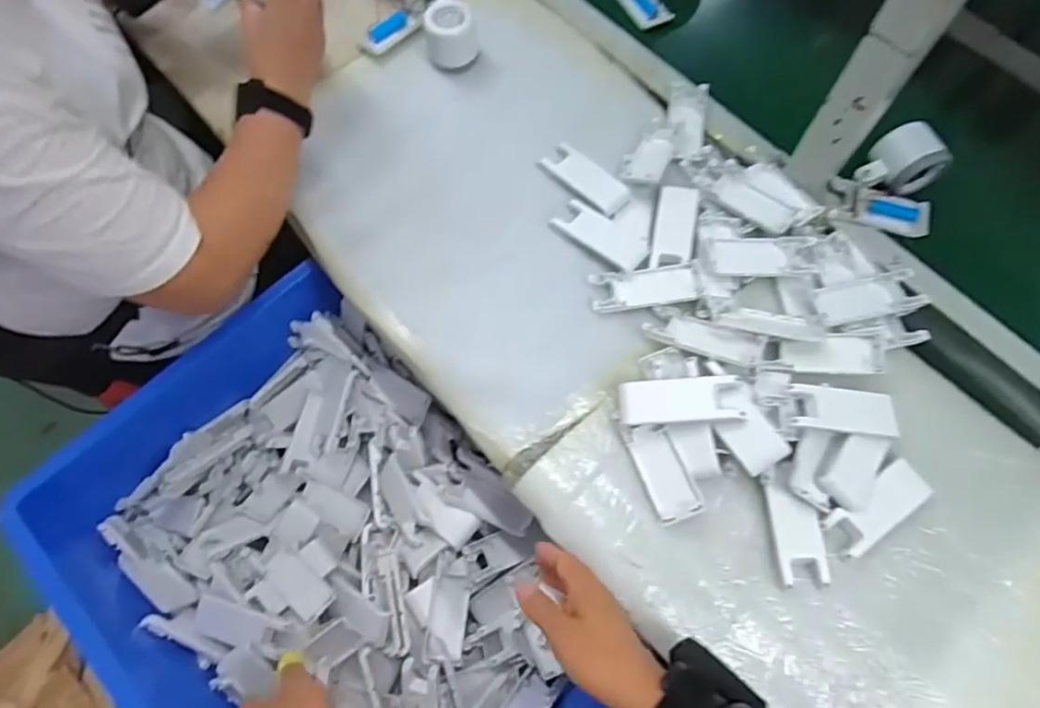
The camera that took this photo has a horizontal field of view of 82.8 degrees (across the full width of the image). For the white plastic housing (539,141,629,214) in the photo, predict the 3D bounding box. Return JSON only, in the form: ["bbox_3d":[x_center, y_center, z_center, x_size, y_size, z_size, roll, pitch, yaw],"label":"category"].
[{"bbox_3d":[0.070,-0.185,0.628,0.099,0.008,0.039,41,74,13],"label":"white plastic housing"}]

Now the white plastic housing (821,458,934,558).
[{"bbox_3d":[0.303,0.130,0.499,0.090,0.012,0.038,-32,73,-12],"label":"white plastic housing"}]

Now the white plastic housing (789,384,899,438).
[{"bbox_3d":[0.278,0.048,0.505,0.090,0.010,0.038,6,69,1],"label":"white plastic housing"}]

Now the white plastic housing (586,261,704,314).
[{"bbox_3d":[0.122,-0.066,0.574,0.101,0.011,0.042,-4,70,-3],"label":"white plastic housing"}]

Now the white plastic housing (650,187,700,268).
[{"bbox_3d":[0.157,-0.128,0.594,0.039,0.019,0.084,10,70,2],"label":"white plastic housing"}]

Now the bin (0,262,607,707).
[{"bbox_3d":[-0.199,0.224,0.593,0.380,0.121,0.530,-40,75,-15],"label":"bin"}]

